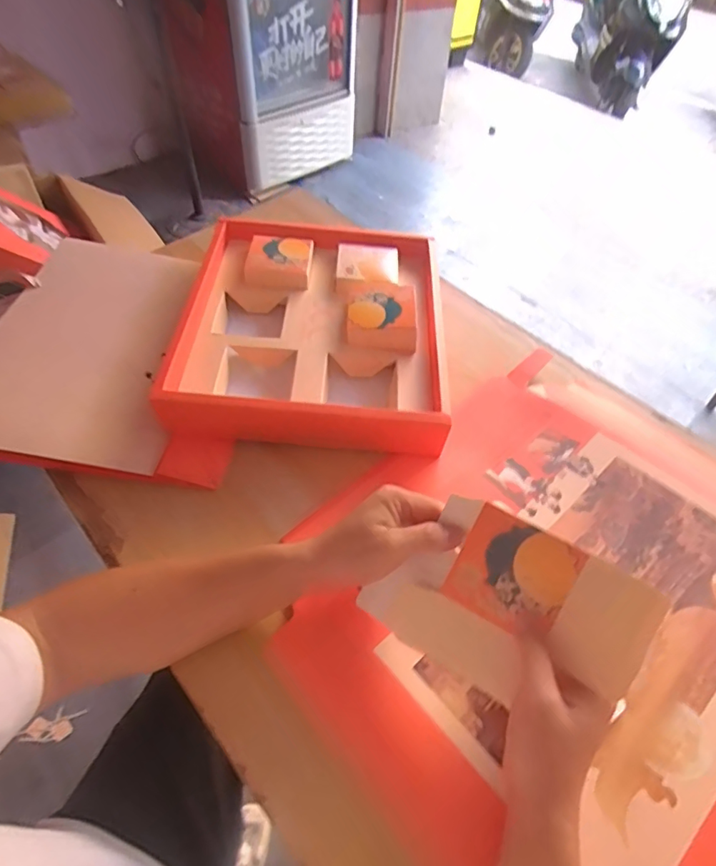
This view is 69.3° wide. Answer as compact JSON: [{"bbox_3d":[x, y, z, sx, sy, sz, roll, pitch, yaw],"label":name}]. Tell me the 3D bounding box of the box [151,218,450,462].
[{"bbox_3d":[-0.053,-0.139,0.679,0.312,0.085,0.358,3,51,-1],"label":"box"}]

